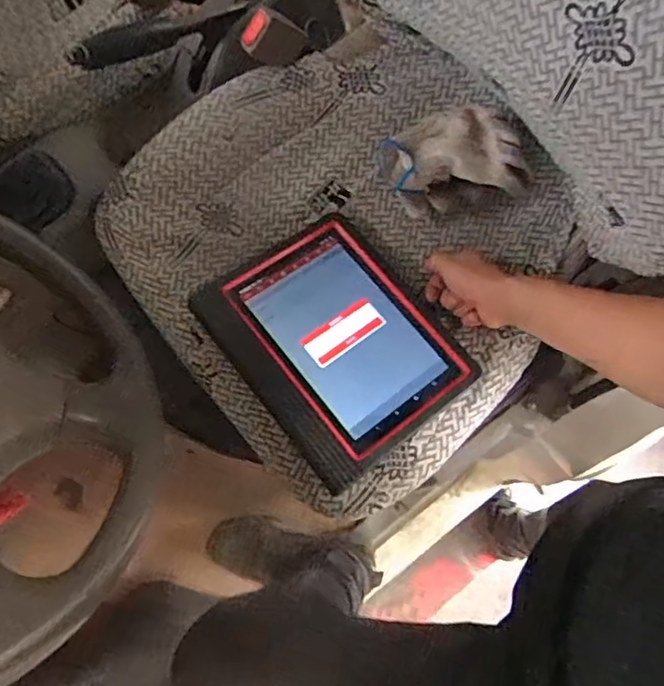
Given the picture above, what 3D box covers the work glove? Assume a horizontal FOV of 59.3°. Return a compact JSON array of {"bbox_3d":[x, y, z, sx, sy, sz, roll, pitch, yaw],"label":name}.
[{"bbox_3d":[0.143,-0.212,0.679,0.174,0.088,0.095,-6,80,4],"label":"work glove"}]

